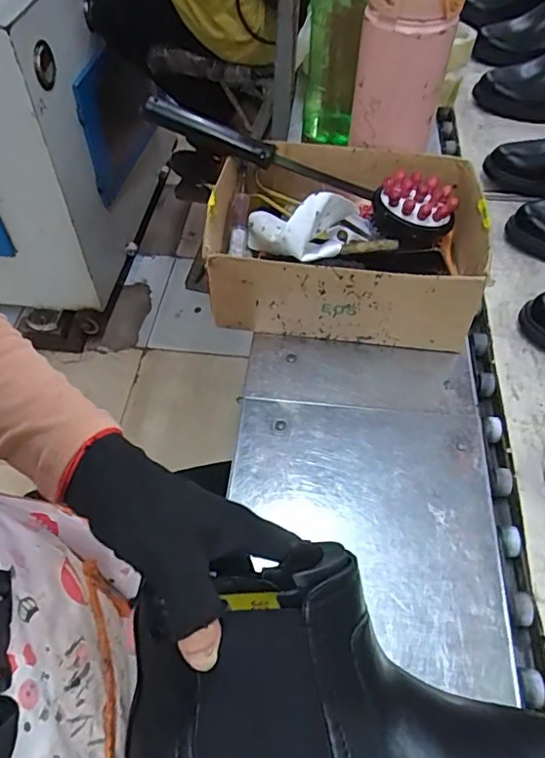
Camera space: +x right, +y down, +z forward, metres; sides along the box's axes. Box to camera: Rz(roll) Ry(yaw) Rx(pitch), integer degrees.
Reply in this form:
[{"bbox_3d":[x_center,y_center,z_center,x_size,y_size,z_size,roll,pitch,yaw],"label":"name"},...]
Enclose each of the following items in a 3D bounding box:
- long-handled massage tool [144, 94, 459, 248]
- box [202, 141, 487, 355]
[{"bbox_3d":[0.027,-0.234,0.596,0.347,0.054,0.064,21,55,0],"label":"long-handled massage tool"},{"bbox_3d":[0.079,-0.152,0.602,0.271,0.110,0.219,9,54,7],"label":"box"}]

